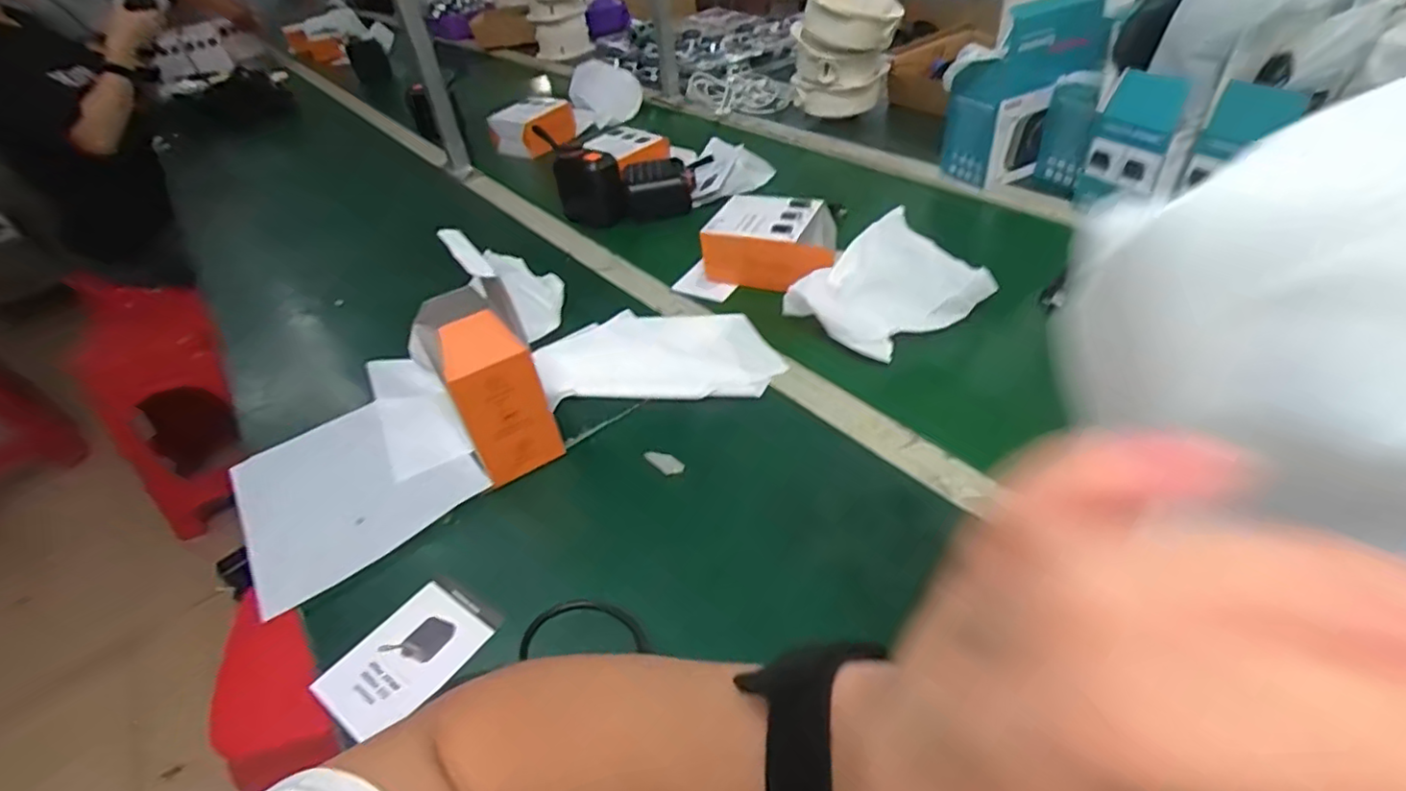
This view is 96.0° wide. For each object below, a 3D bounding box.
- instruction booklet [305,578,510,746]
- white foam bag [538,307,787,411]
[{"bbox_3d":[-0.186,0.165,0.402,0.069,0.007,0.096,23,52,27],"label":"instruction booklet"},{"bbox_3d":[-0.045,-0.040,0.612,0.219,0.026,0.139,-8,40,0],"label":"white foam bag"}]

